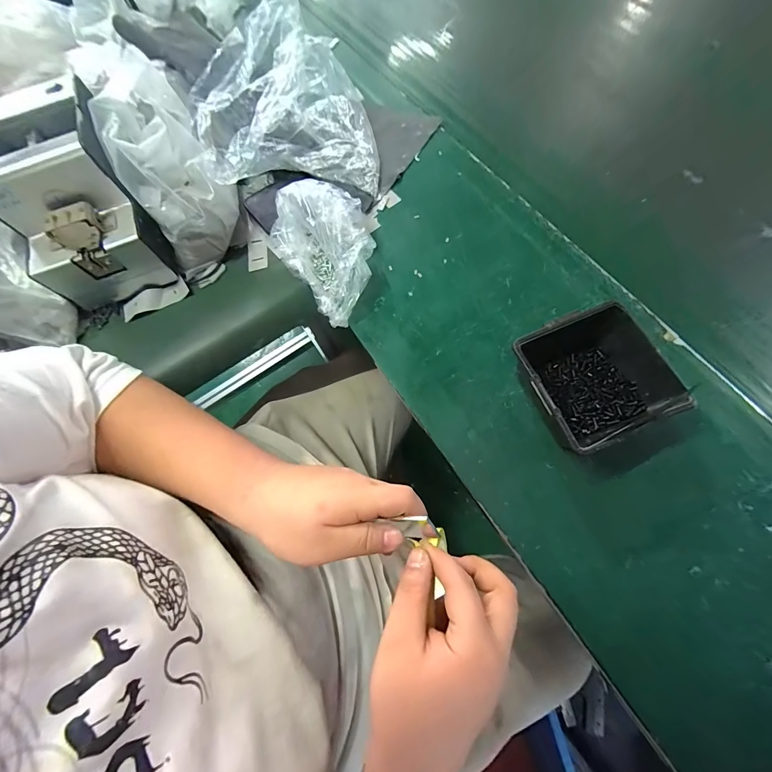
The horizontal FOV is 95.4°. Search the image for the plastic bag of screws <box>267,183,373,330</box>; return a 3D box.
[{"bbox_3d":[-0.066,-0.166,0.416,0.103,0.068,0.154,-36,72,-9],"label":"plastic bag of screws"}]

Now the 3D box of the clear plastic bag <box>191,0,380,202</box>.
[{"bbox_3d":[-0.125,-0.354,0.445,0.208,0.142,0.204,-17,70,-2],"label":"clear plastic bag"}]

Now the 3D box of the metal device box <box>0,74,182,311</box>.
[{"bbox_3d":[-0.359,-0.215,0.409,0.133,0.144,0.188,-26,71,-5],"label":"metal device box"}]

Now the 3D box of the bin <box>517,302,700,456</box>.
[{"bbox_3d":[0.199,-0.005,0.343,0.128,0.063,0.118,-22,70,-4],"label":"bin"}]

